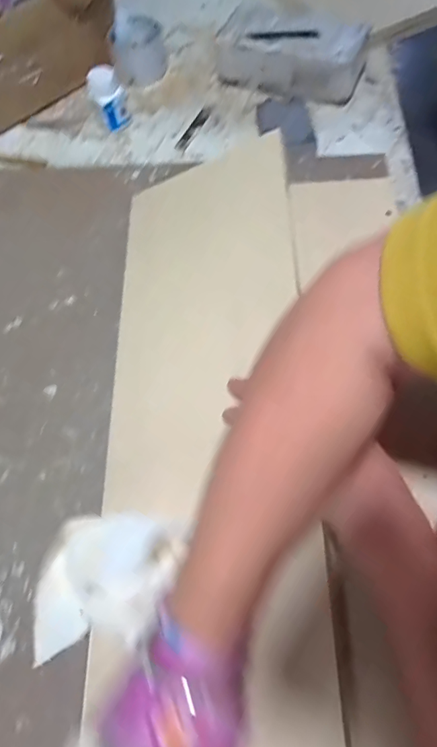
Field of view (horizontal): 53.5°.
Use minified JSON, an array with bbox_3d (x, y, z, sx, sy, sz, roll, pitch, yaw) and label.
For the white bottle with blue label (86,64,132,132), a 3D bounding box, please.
[{"bbox_3d":[-0.152,-0.382,0.607,0.041,0.071,0.041,-22,66,-7],"label":"white bottle with blue label"}]

